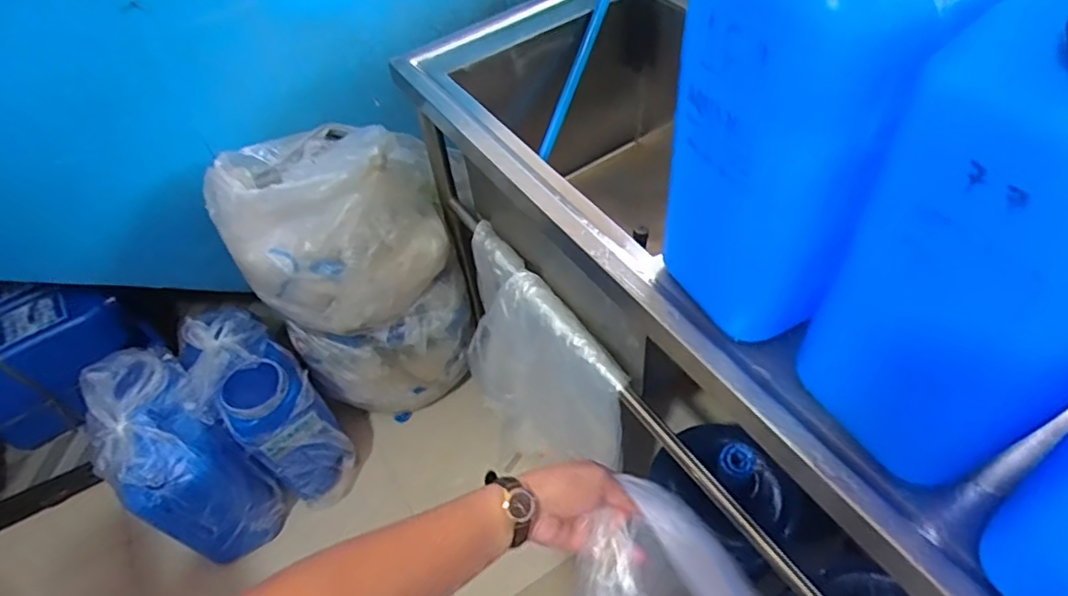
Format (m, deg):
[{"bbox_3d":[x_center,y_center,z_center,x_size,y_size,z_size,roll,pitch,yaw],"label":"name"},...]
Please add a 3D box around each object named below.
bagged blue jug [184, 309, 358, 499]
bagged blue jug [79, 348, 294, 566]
[{"bbox_3d":[-0.589,0.253,1.386,0.289,0.427,0.203,35,62,27],"label":"bagged blue jug"},{"bbox_3d":[-0.735,0.333,1.290,0.359,0.385,0.219,35,62,28],"label":"bagged blue jug"}]

